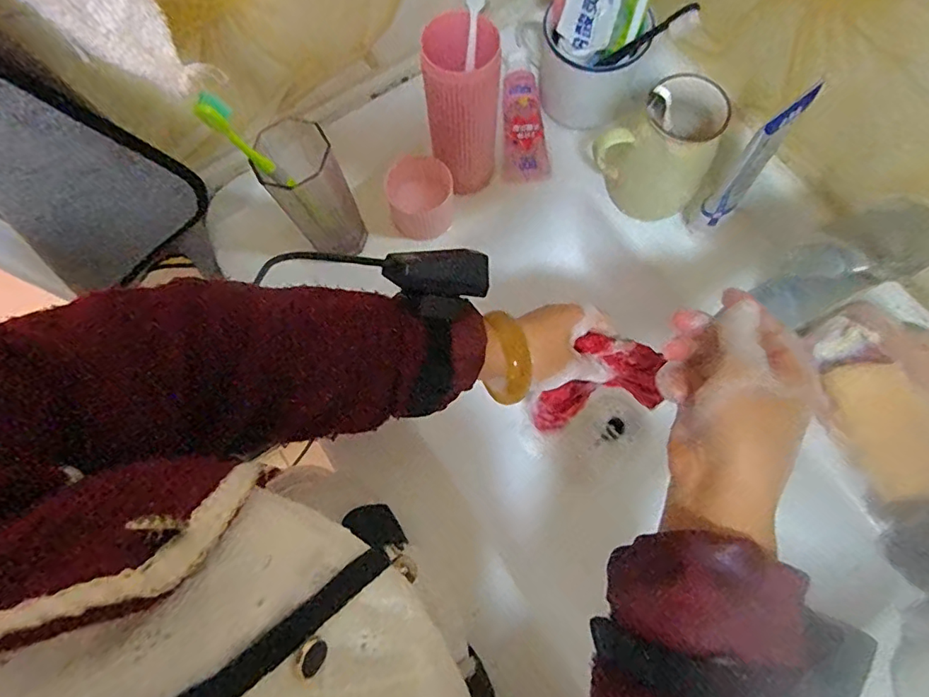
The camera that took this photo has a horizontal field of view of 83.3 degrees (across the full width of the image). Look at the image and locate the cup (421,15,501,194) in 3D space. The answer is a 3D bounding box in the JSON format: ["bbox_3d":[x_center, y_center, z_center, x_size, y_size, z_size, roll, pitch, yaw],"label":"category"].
[{"bbox_3d":[-0.001,-0.203,0.460,0.060,0.160,0.056,-1,74,2],"label":"cup"}]

